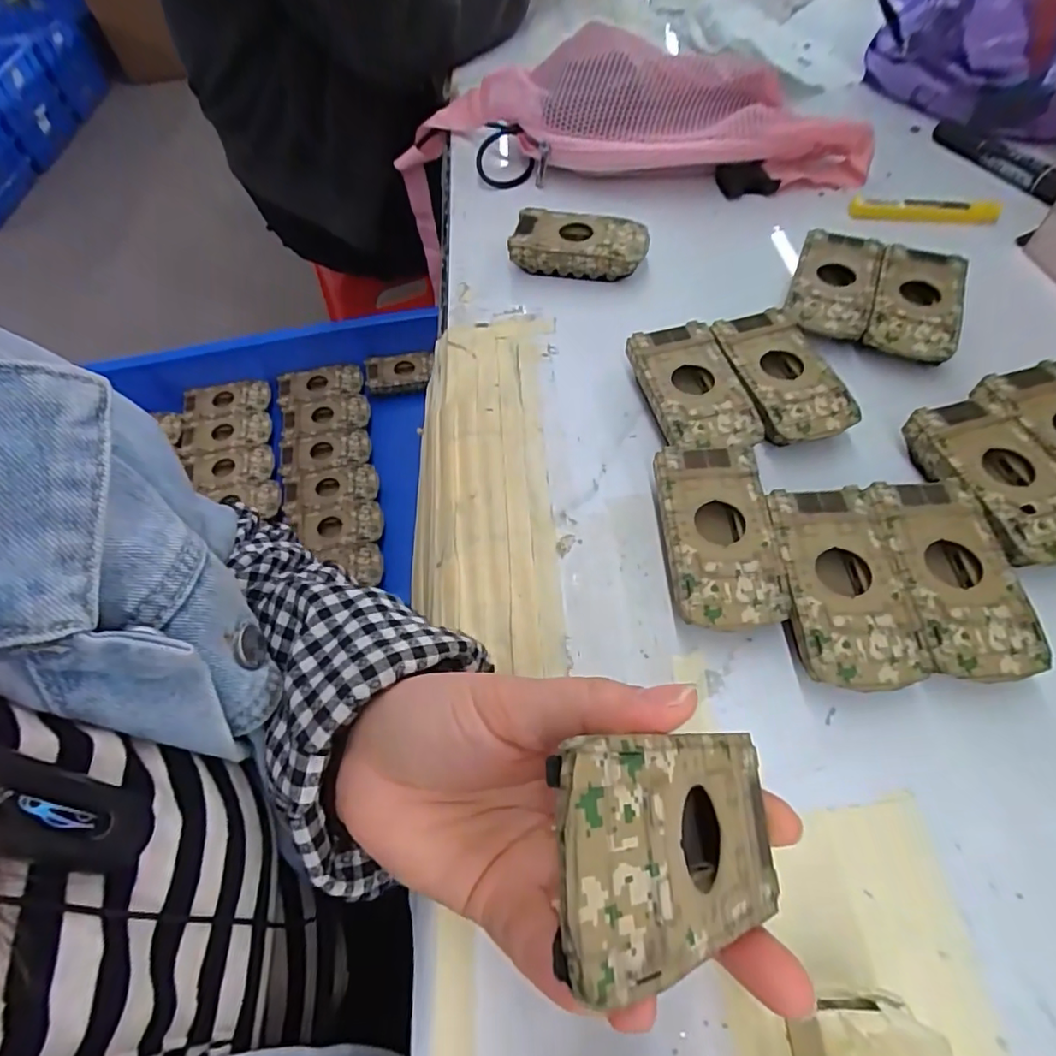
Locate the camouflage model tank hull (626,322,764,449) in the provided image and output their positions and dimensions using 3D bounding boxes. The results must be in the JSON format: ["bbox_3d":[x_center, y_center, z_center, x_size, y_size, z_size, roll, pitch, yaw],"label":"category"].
[{"bbox_3d":[0.096,-0.076,0.334,0.051,0.028,0.092,-13,58,-4],"label":"camouflage model tank hull"}]

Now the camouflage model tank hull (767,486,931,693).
[{"bbox_3d":[0.145,0.029,0.267,0.051,0.026,0.095,-1,58,4],"label":"camouflage model tank hull"}]

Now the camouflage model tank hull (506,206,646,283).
[{"bbox_3d":[0.038,-0.206,0.416,0.094,0.026,0.046,8,59,9],"label":"camouflage model tank hull"}]

